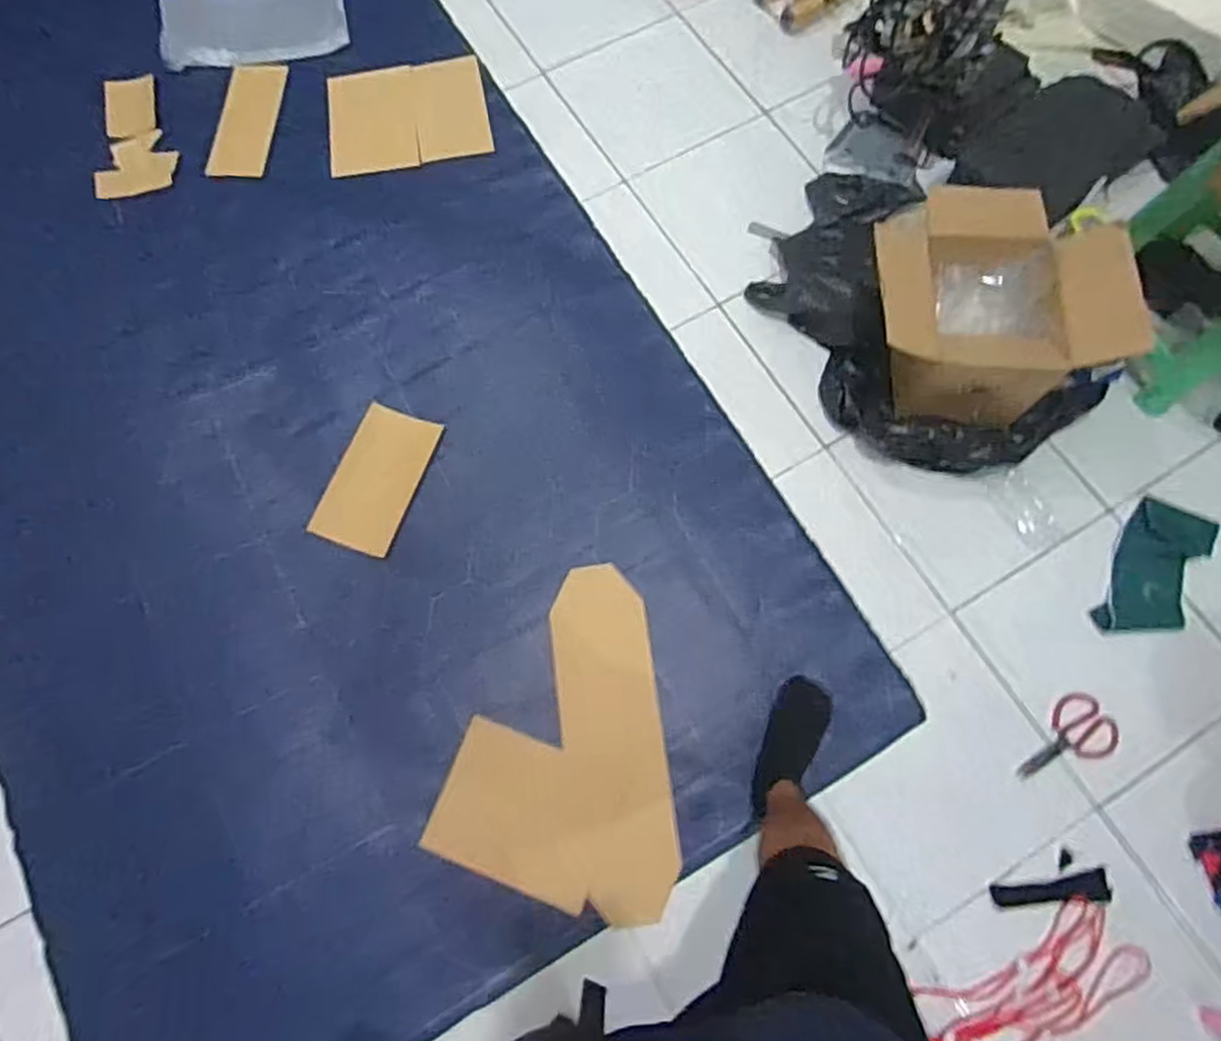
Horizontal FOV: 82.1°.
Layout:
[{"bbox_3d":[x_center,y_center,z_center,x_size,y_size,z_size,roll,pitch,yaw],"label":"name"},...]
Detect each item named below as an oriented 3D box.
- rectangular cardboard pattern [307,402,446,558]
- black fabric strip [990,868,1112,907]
[{"bbox_3d":[-0.488,-0.086,1.468,0.164,0.013,0.307,19,74,1],"label":"rectangular cardboard pattern"},{"bbox_3d":[0.786,0.661,1.249,0.209,0.004,0.046,-6,74,-1],"label":"black fabric strip"}]

